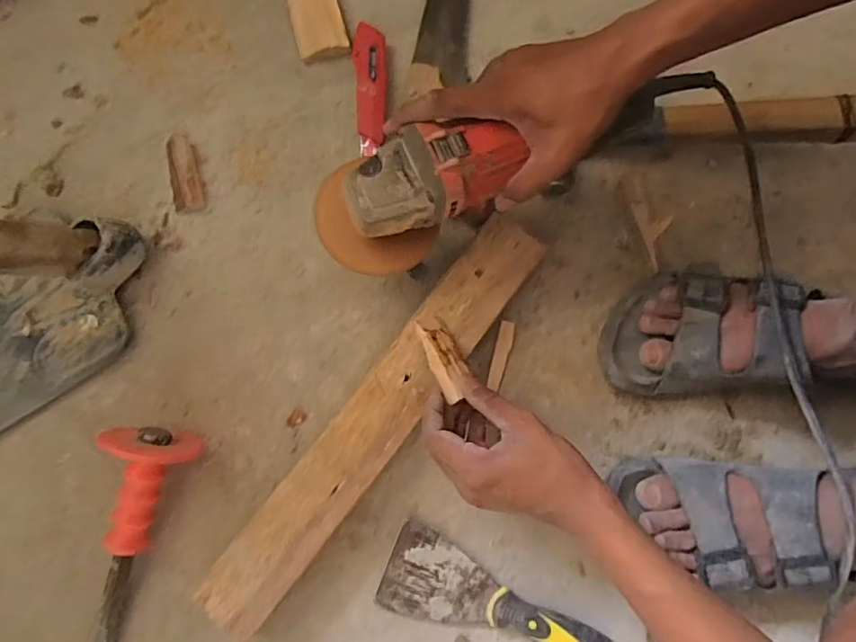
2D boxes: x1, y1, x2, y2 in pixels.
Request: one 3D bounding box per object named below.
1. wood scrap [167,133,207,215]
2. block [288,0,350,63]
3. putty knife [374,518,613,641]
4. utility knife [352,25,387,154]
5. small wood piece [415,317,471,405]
[{"bbox_3d":[-0.241,-0.148,0.519,0.031,0.018,0.086,-15,79,-3],"label":"wood scrap"},{"bbox_3d":[-0.113,-0.305,0.543,0.052,0.017,0.074,-15,79,-3],"label":"block"},{"bbox_3d":[0.058,0.235,0.431,0.194,0.024,0.067,20,79,4],"label":"putty knife"},{"bbox_3d":[-0.058,-0.233,0.530,0.031,0.022,0.134,-2,79,-1],"label":"utility knife"},{"bbox_3d":[0.012,0.031,0.427,0.023,0.017,0.072,-22,72,-5],"label":"small wood piece"}]

